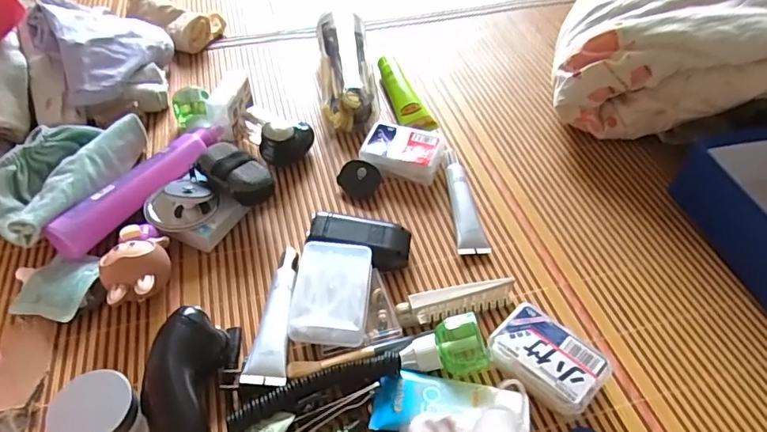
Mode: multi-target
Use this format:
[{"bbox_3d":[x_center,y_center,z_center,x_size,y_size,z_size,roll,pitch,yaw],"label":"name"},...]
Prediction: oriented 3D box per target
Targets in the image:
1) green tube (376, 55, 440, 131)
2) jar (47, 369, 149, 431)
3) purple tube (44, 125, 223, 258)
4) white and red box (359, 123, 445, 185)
[{"bbox_3d":[0.023,-0.157,0.665,0.036,0.026,0.150,-14,49,-15],"label":"green tube"},{"bbox_3d":[-0.198,0.142,0.359,0.050,0.045,0.050,1,47,-1],"label":"jar"},{"bbox_3d":[-0.240,-0.039,0.518,0.034,0.031,0.204,22,50,18],"label":"purple tube"},{"bbox_3d":[0.023,-0.074,0.585,0.087,0.031,0.061,12,48,9],"label":"white and red box"}]

